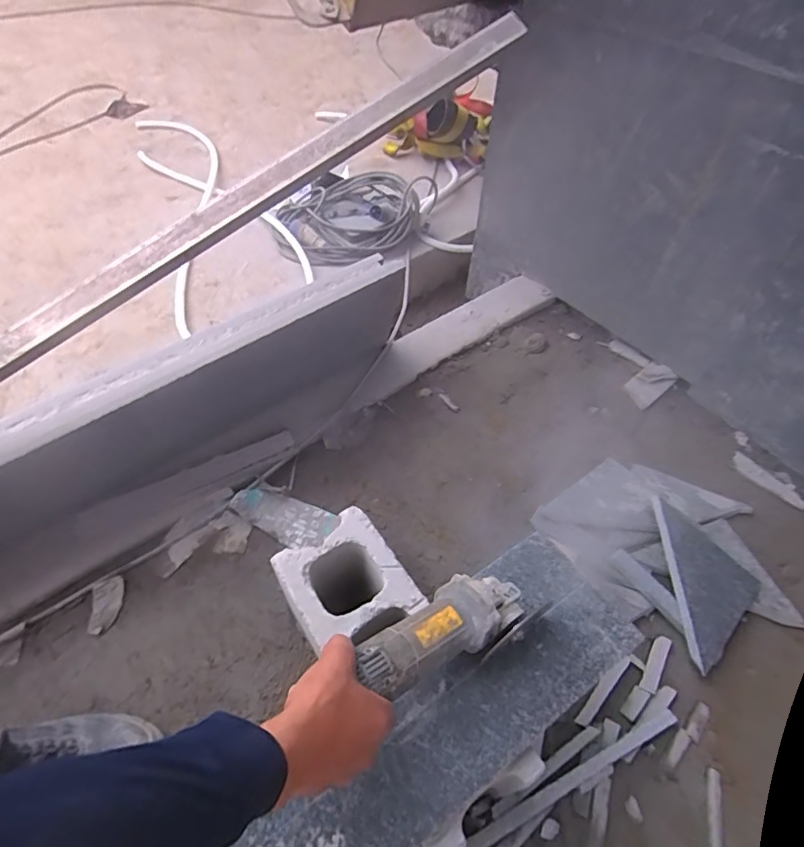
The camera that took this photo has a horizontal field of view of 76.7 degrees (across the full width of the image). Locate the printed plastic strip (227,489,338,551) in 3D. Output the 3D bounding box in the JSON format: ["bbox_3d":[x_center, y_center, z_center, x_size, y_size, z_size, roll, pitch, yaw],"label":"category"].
[{"bbox_3d":[-0.218,0.173,0.926,0.192,0.010,0.082,20,60,7],"label":"printed plastic strip"}]

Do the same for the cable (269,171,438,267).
[{"bbox_3d":[-0.155,-0.621,1.502,0.438,0.120,0.382,11,52,7],"label":"cable"}]

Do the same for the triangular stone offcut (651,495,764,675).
[{"bbox_3d":[0.511,0.256,0.838,0.145,0.020,0.259,3,63,-8],"label":"triangular stone offcut"}]

